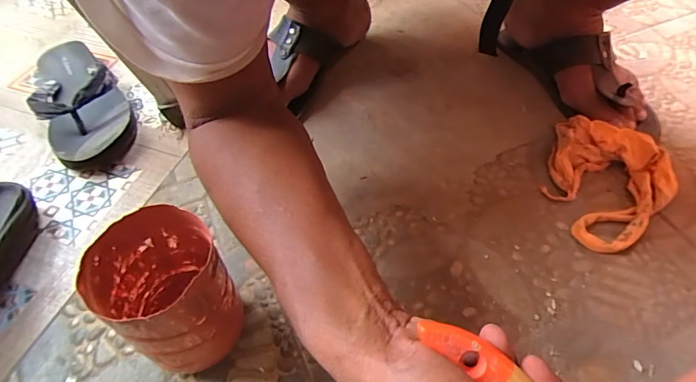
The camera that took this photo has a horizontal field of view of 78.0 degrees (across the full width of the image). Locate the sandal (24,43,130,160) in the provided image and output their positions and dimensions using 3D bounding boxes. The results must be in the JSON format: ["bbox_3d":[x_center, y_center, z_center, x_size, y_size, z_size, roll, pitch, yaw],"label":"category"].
[{"bbox_3d":[-0.352,-0.127,0.553,0.101,0.062,0.261,-30,57,-21],"label":"sandal"}]

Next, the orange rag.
[{"bbox_3d":[0.278,-0.009,0.465,0.128,0.039,0.157,27,57,20],"label":"orange rag"}]

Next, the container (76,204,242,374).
[{"bbox_3d":[-0.133,0.083,0.334,0.086,0.130,0.083,0,52,0],"label":"container"}]

